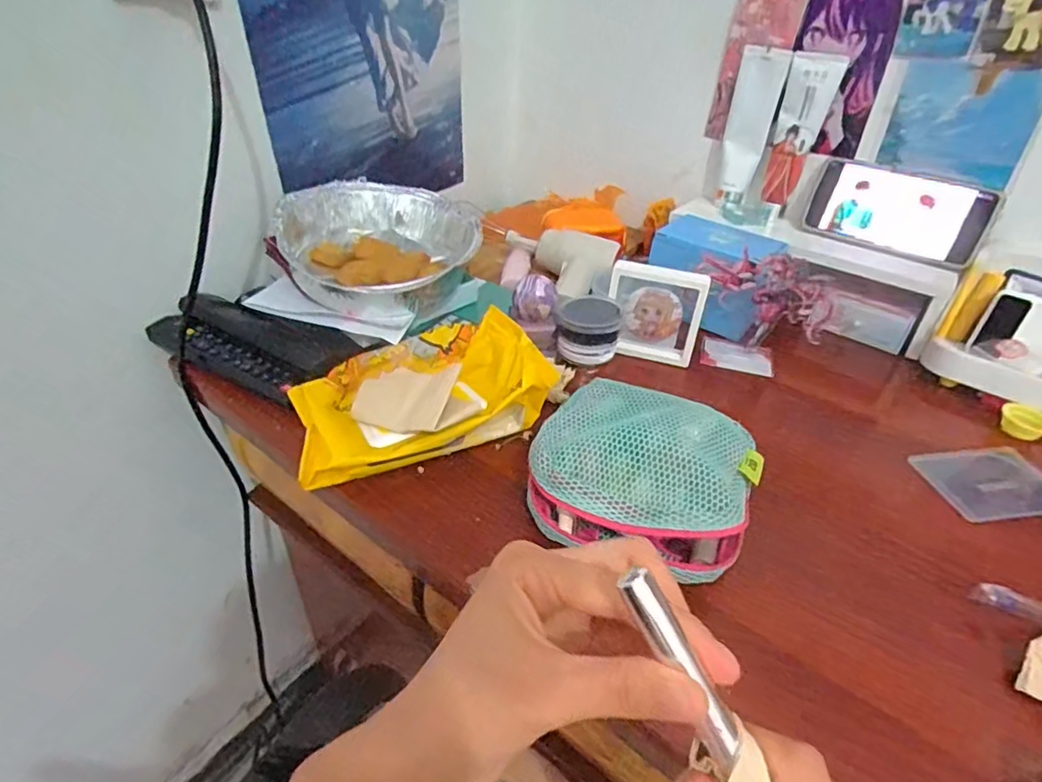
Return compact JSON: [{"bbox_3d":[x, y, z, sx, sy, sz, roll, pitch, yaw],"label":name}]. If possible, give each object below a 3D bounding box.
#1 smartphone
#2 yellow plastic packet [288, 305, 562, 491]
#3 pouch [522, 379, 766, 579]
[{"bbox_3d":[0.395,-0.188,0.610,0.163,0.078,0.006,24,20,24],"label":"smartphone"},{"bbox_3d":[-0.077,-0.001,0.466,0.194,0.052,0.116,-11,40,-18],"label":"yellow plastic packet"},{"bbox_3d":[0.086,0.058,0.405,0.140,0.047,0.141,19,40,19],"label":"pouch"}]

